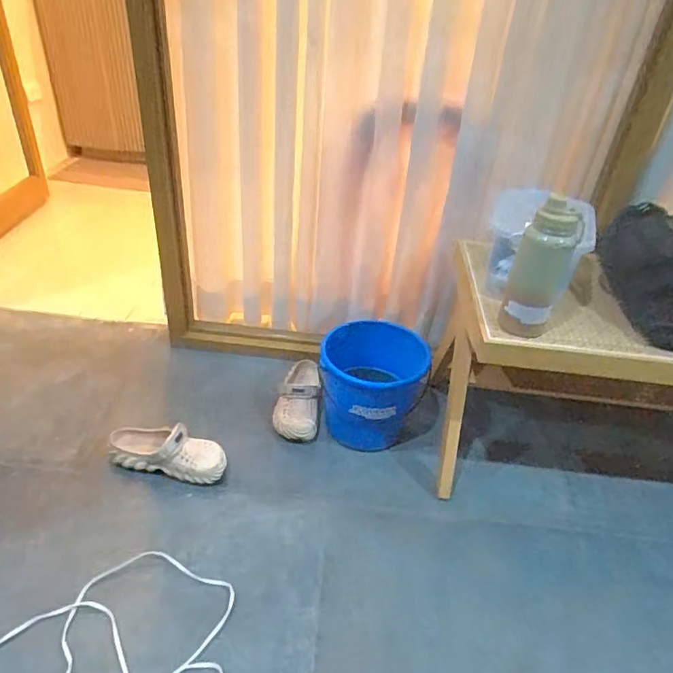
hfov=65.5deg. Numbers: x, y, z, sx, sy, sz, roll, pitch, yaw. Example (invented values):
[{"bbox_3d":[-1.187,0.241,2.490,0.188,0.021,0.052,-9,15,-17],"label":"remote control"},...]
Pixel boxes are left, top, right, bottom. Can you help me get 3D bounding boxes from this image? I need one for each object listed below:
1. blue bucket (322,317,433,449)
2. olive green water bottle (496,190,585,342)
[{"bbox_3d":[0.089,0.130,1.314,0.260,0.250,0.243,6,37,3],"label":"blue bucket"},{"bbox_3d":[0.363,-0.120,0.933,0.094,0.245,0.084,19,38,18],"label":"olive green water bottle"}]

